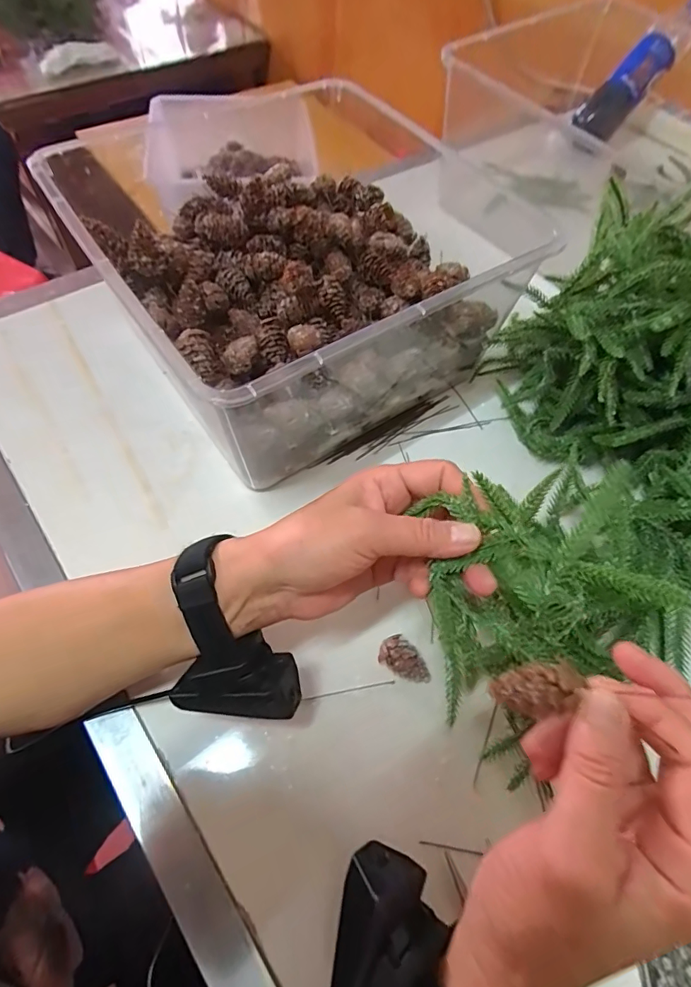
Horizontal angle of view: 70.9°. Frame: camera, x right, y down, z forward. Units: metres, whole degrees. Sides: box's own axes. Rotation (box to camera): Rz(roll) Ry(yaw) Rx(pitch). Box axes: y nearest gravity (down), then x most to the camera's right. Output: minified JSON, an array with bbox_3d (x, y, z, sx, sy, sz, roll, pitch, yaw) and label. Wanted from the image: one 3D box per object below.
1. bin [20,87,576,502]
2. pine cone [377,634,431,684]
[{"bbox_3d":[-0.051,-0.179,0.413,0.268,0.143,0.292,-31,67,-18],"label":"bin"},{"bbox_3d":[0.041,0.114,0.327,0.037,0.020,0.020,27,63,12],"label":"pine cone"}]

